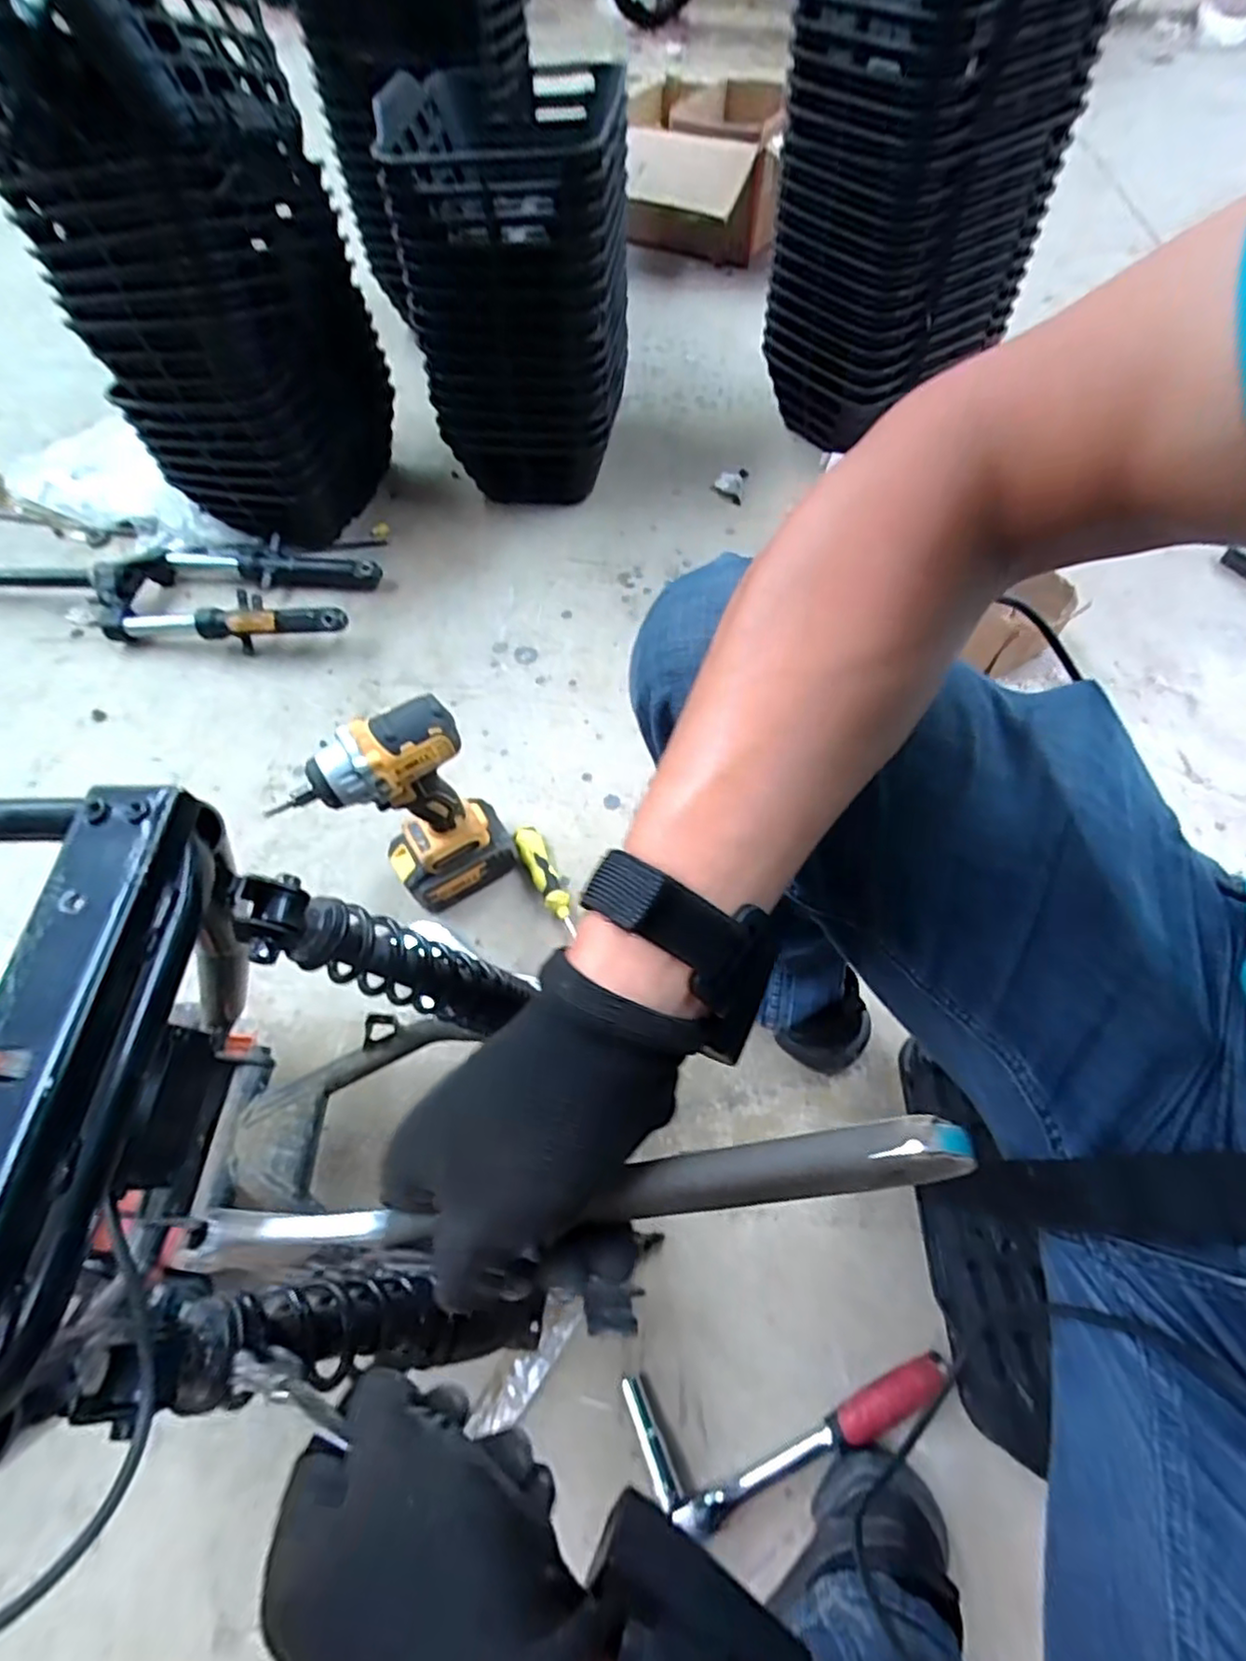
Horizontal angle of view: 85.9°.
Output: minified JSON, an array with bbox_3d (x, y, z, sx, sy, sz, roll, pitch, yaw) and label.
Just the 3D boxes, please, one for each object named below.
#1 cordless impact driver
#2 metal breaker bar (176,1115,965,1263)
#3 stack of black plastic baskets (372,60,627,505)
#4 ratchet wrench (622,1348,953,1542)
[{"bbox_3d":[-0.201,-0.008,0.656,0.153,0.263,0.074,-29,63,-14],"label":"cordless impact driver"},{"bbox_3d":[-0.031,0.123,0.221,0.270,0.024,0.017,-17,59,16],"label":"metal breaker bar"},{"bbox_3d":[-0.133,-0.773,0.983,0.263,0.408,0.383,2,61,3],"label":"stack of black plastic baskets"},{"bbox_3d":[0.126,0.453,0.503,0.240,0.041,0.078,-5,60,-1],"label":"ratchet wrench"}]

